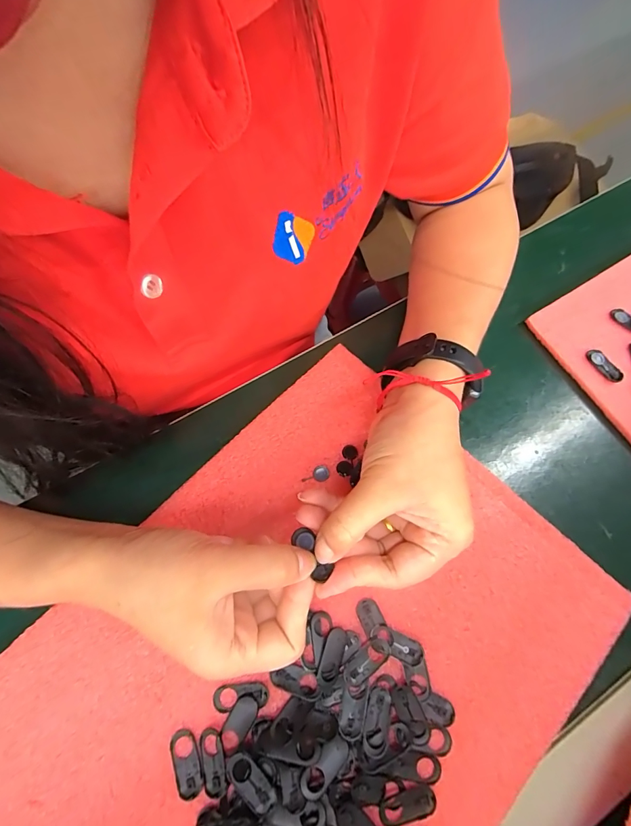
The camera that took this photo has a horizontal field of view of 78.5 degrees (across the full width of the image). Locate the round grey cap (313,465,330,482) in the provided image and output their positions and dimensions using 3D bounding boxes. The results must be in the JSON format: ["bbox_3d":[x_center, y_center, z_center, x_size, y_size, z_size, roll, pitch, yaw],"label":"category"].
[{"bbox_3d":[0.004,0.042,0.271,0.011,0.004,0.011,0,71,-1],"label":"round grey cap"}]

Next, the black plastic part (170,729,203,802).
[{"bbox_3d":[-0.072,0.196,0.214,0.014,0.004,0.031,-21,73,-8],"label":"black plastic part"}]

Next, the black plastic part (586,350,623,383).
[{"bbox_3d":[0.229,-0.037,0.306,0.012,0.005,0.031,-35,75,-12],"label":"black plastic part"}]

